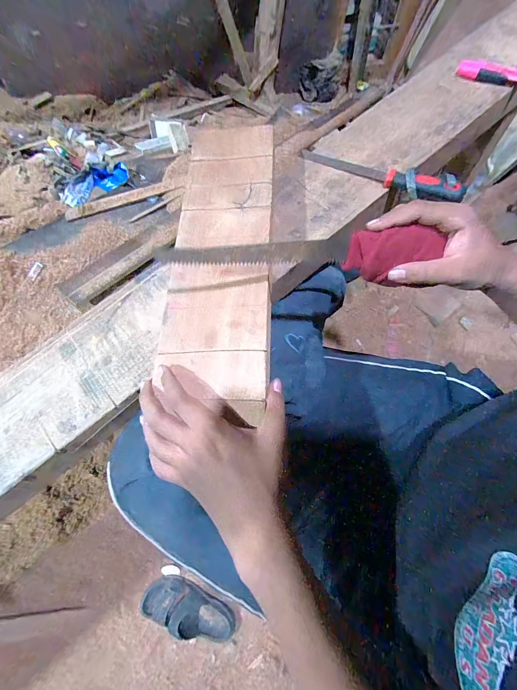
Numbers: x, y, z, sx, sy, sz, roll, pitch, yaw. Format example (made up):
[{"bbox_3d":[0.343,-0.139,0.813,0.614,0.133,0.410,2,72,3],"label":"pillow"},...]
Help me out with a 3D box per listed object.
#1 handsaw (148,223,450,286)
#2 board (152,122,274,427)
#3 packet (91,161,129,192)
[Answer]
[{"bbox_3d":[0.042,-0.088,0.300,0.270,0.052,0.032,-3,70,-5],"label":"handsaw"},{"bbox_3d":[-0.044,-0.126,0.361,0.118,0.014,0.408,0,69,1],"label":"board"},{"bbox_3d":[-0.484,-0.541,0.968,0.125,0.060,0.082,7,71,3],"label":"packet"}]

